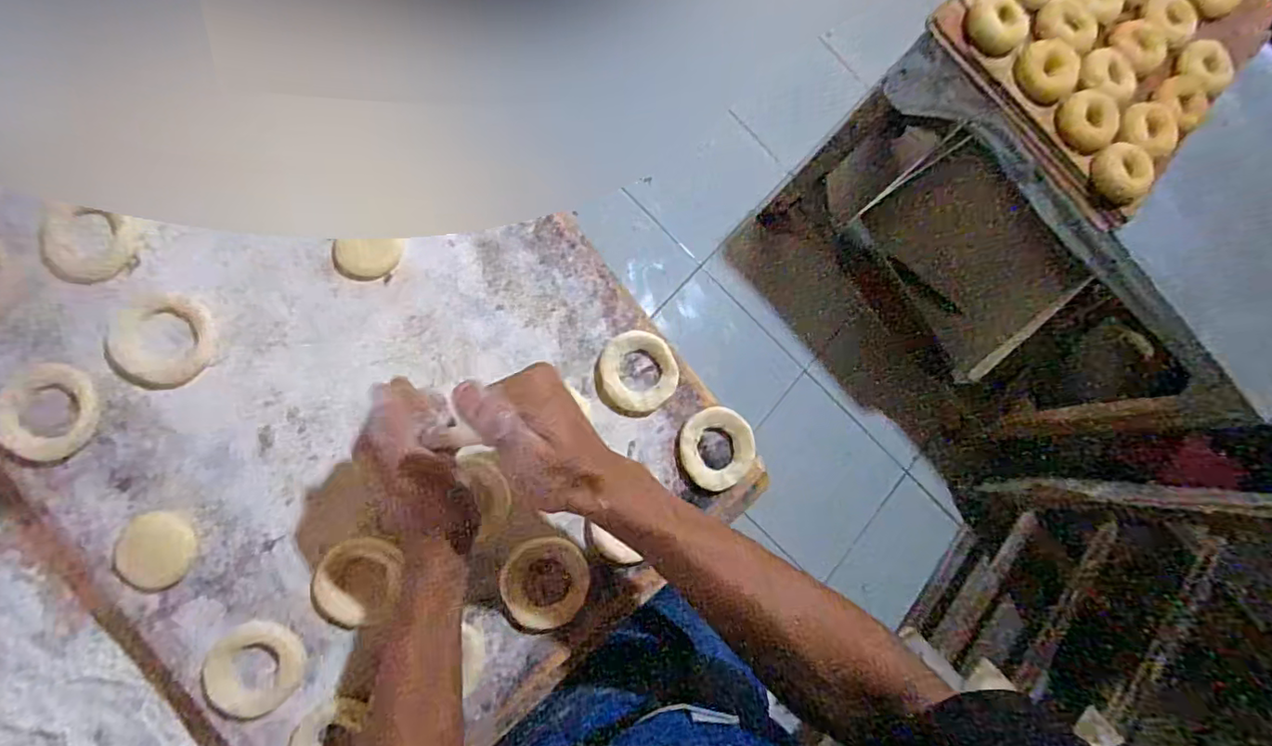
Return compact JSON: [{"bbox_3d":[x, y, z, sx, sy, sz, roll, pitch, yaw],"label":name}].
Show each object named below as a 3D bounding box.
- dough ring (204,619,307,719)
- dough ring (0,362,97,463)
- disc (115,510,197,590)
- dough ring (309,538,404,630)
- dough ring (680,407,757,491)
[{"bbox_3d":[-0.259,0.200,0.394,0.059,0.005,0.058,2,81,-13],"label":"dough ring"},{"bbox_3d":[-0.398,0.027,0.392,0.057,0.006,0.065,-2,82,-13],"label":"dough ring"},{"bbox_3d":[-0.327,0.121,0.397,0.046,0.004,0.049,2,81,-13],"label":"disc"},{"bbox_3d":[-0.198,0.148,0.410,0.060,0.011,0.061,2,81,-13],"label":"dough ring"},{"bbox_3d":[0.068,0.063,0.482,0.063,0.011,0.068,2,81,-13],"label":"dough ring"}]

